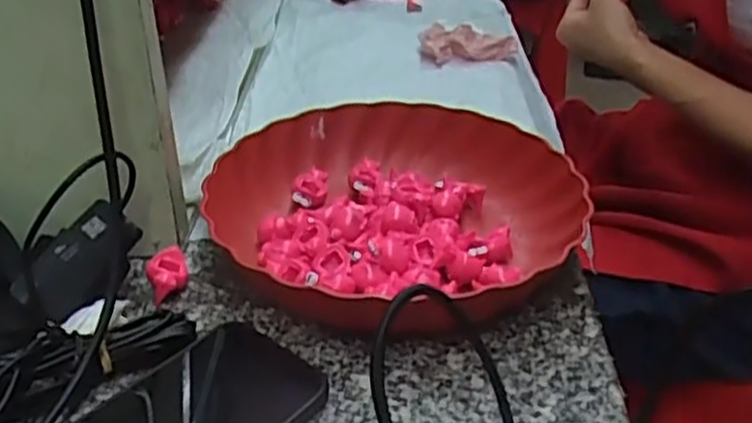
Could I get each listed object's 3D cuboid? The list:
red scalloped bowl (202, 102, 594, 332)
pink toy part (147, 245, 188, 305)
[{"bbox_3d":[0.014,0.001,0.535,0.238,0.050,0.252,-16,36,-26],"label":"red scalloped bowl"},{"bbox_3d":[-0.132,0.040,0.490,0.024,0.022,0.033,-8,33,-15],"label":"pink toy part"}]

